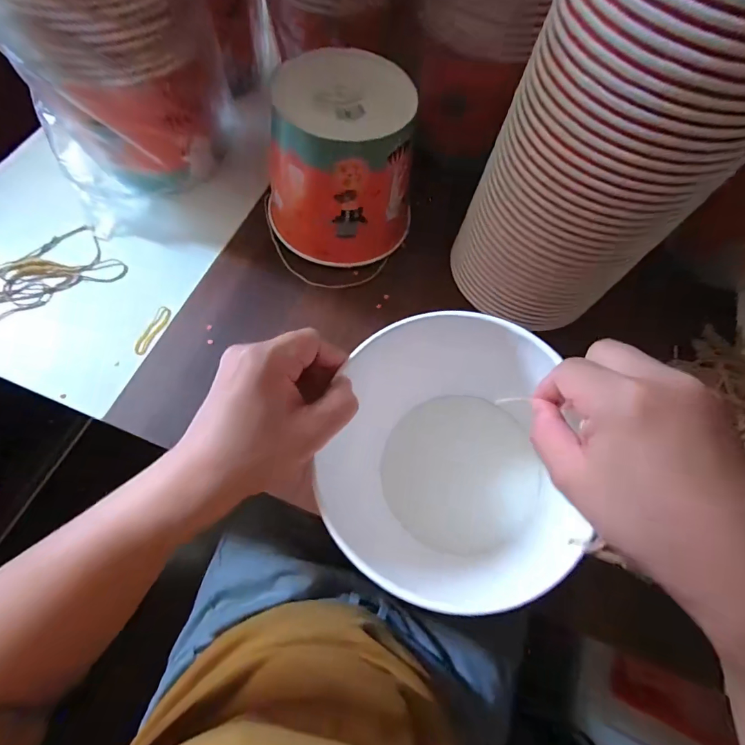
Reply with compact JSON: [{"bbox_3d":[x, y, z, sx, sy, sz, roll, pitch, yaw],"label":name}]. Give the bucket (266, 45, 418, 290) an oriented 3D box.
[{"bbox_3d":[-0.031,-0.194,0.402,0.131,0.137,0.139,2,67,-4],"label":"bucket"}]

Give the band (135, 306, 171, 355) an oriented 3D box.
[{"bbox_3d":[-0.215,-0.041,0.402,0.013,0.004,0.054,19,67,4],"label":"band"}]

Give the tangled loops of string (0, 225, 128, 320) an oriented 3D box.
[{"bbox_3d":[-0.342,-0.094,0.409,0.156,0.009,0.086,-34,74,-17],"label":"tangled loops of string"}]

